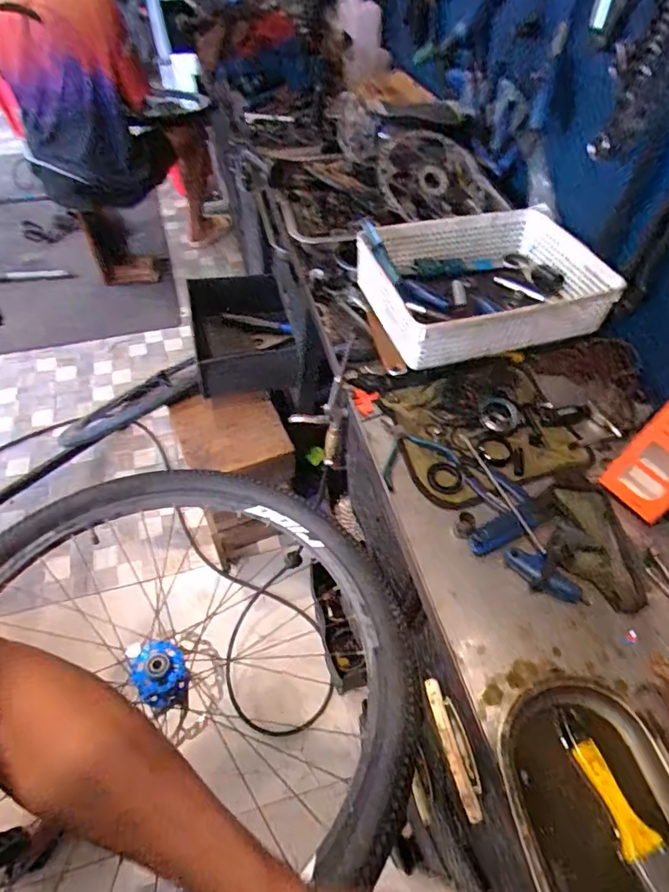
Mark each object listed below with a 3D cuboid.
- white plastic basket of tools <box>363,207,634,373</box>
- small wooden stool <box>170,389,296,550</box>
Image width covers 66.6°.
[{"bbox_3d":[0.224,-0.243,0.797,0.328,0.111,0.253,-14,55,-12],"label":"white plastic basket of tools"},{"bbox_3d":[-0.261,0.075,1.408,0.251,0.407,0.254,-18,56,-15],"label":"small wooden stool"}]

